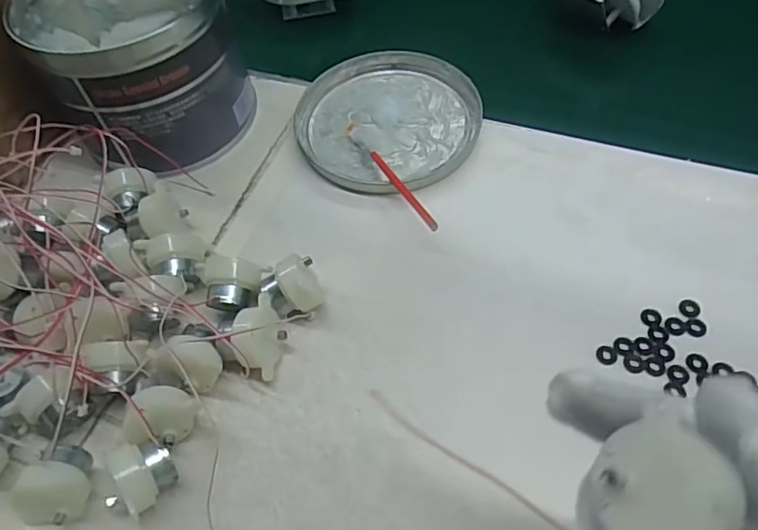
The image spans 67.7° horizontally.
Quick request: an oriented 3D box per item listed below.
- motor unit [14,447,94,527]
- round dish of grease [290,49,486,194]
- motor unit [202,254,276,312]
[{"bbox_3d":[-0.152,0.104,0.269,0.022,0.032,0.034,4,56,8],"label":"motor unit"},{"bbox_3d":[0.005,-0.106,0.407,0.129,0.015,0.130,-2,55,3],"label":"round dish of grease"},{"bbox_3d":[-0.081,0.013,0.324,0.035,0.025,0.029,-2,55,4],"label":"motor unit"}]

